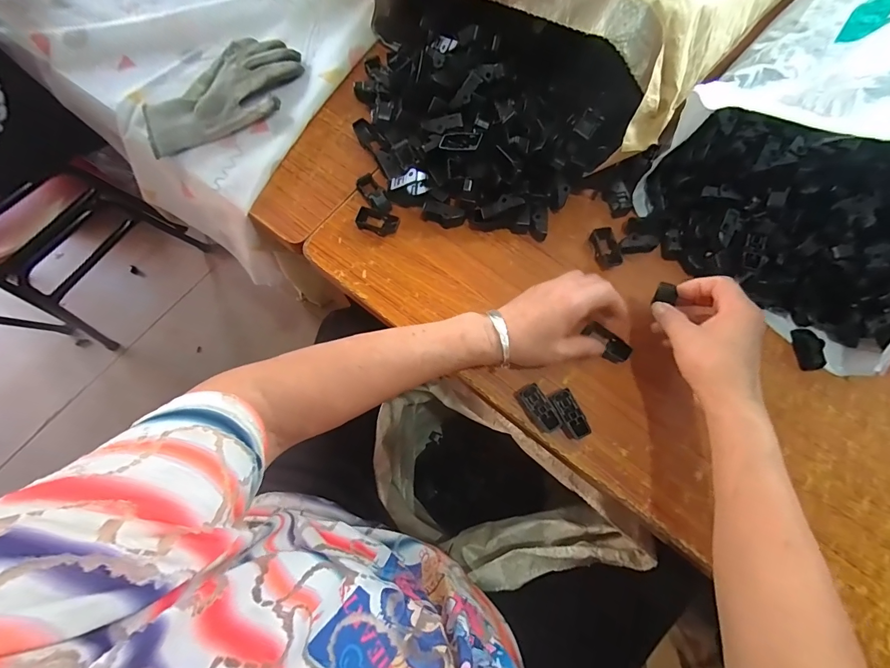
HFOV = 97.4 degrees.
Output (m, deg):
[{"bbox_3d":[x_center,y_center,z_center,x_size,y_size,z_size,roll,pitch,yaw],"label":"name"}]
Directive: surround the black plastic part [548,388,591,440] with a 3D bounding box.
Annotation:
[{"bbox_3d":[0.126,0.084,0.403,0.024,0.020,0.050,-24,76,-8],"label":"black plastic part"}]

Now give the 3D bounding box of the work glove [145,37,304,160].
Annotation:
[{"bbox_3d":[-0.284,-0.314,0.504,0.204,0.026,0.119,-28,76,-9],"label":"work glove"}]

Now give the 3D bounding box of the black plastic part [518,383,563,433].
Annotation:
[{"bbox_3d":[0.096,0.078,0.405,0.023,0.024,0.049,-29,77,-9],"label":"black plastic part"}]

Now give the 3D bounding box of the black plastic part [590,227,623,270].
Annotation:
[{"bbox_3d":[0.191,-0.101,0.459,0.026,0.014,0.050,-15,75,-6],"label":"black plastic part"}]

